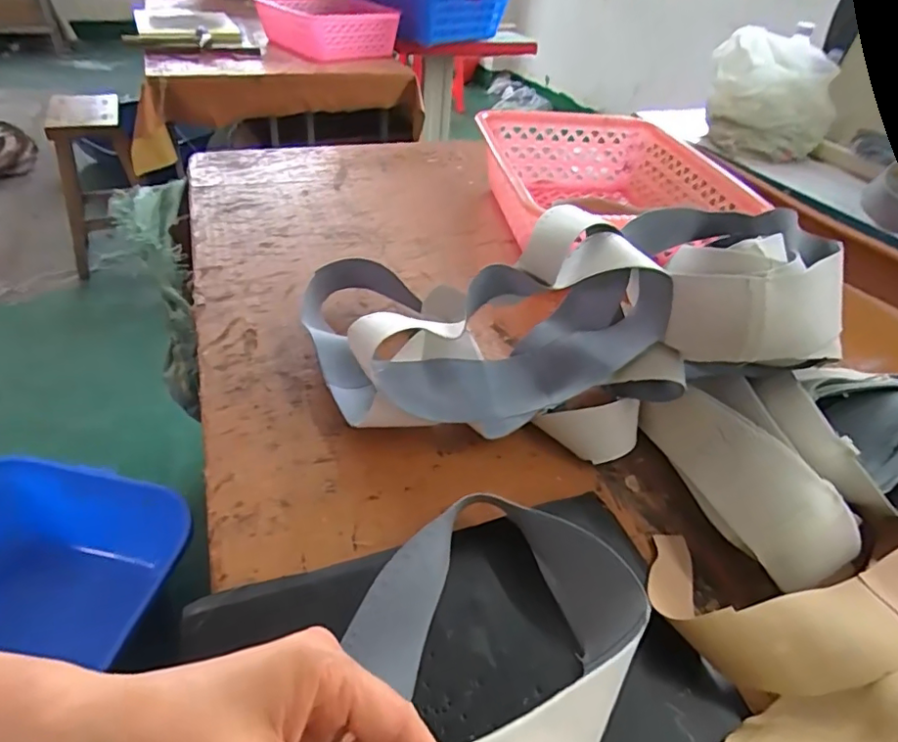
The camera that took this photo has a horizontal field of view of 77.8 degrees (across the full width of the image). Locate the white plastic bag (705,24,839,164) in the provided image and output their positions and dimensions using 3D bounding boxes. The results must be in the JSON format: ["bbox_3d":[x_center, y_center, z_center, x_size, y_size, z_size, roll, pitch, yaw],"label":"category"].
[{"bbox_3d":[0.589,-0.508,1.023,0.217,0.165,0.227,20,42,17],"label":"white plastic bag"}]

